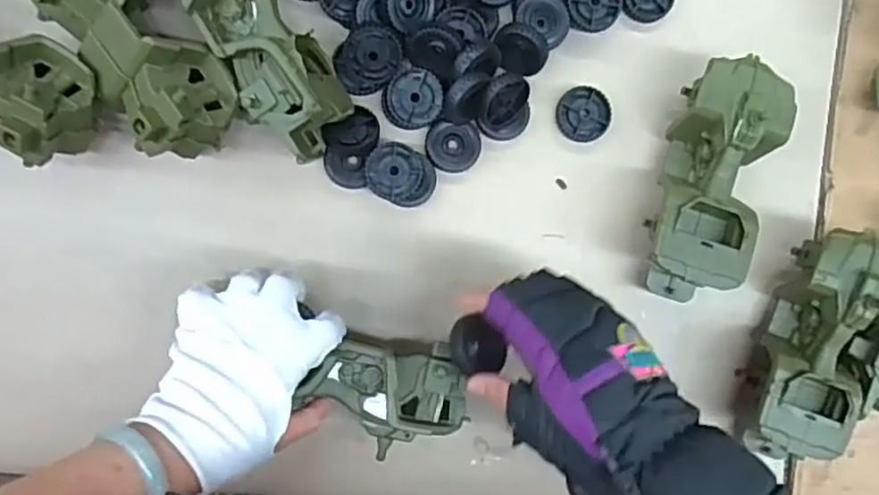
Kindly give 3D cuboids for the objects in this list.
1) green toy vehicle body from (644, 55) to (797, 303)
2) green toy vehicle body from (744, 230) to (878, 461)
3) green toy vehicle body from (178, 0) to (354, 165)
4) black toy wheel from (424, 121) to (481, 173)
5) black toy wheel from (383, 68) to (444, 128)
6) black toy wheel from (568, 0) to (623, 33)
[{"bbox_3d":[0.213,-0.051,0.521,0.076,0.072,0.184,18,88,-6],"label":"green toy vehicle body"},{"bbox_3d":[0.301,0.079,0.529,0.080,0.077,0.183,21,88,-6],"label":"green toy vehicle body"},{"bbox_3d":[-0.128,-0.152,0.470,0.079,0.062,0.183,-28,94,-6],"label":"green toy vehicle body"},{"bbox_3d":[0.011,-0.081,0.532,0.043,0.013,0.040,0,90,-6],"label":"black toy wheel"},{"bbox_3d":[-0.021,-0.116,0.518,0.044,0.025,0.043,0,90,-6],"label":"black toy wheel"},{"bbox_3d":[0.126,-0.198,0.536,0.044,0.016,0.051,40,86,-5],"label":"black toy wheel"}]

